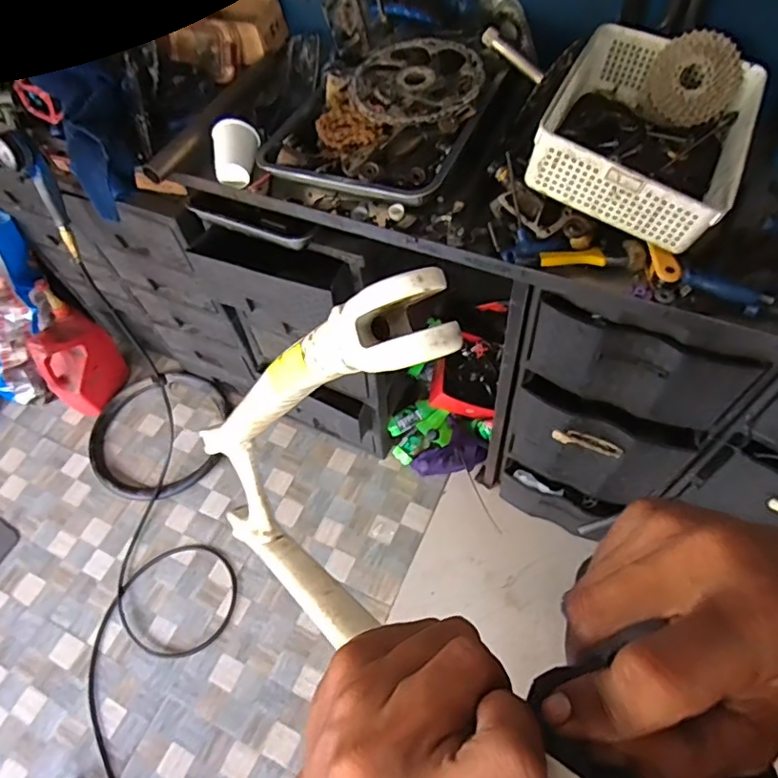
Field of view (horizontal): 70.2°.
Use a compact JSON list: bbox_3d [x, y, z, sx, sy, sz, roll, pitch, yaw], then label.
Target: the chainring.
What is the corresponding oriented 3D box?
[{"bbox_3d":[0.041,-0.455,0.818,0.191,0.015,0.178,-4,64,9],"label":"chainring"}]

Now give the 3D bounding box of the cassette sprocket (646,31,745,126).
[{"bbox_3d":[0.444,-0.451,0.803,0.115,0.026,0.119,6,109,16],"label":"cassette sprocket"}]

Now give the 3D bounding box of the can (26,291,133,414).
[{"bbox_3d":[-0.891,-0.089,1.604,0.140,0.281,0.219,4,60,8],"label":"can"}]

